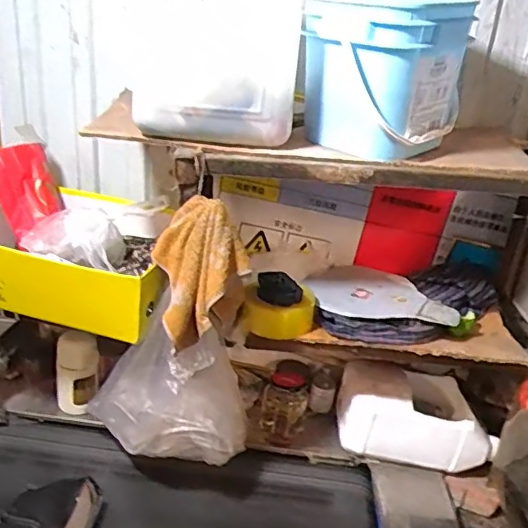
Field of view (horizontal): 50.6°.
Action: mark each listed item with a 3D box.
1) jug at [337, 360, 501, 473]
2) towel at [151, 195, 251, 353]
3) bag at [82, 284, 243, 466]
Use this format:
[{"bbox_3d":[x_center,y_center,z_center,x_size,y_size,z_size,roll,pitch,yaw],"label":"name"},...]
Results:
[{"bbox_3d":[0.287,0.278,1.072,0.273,0.120,0.168,8,24,2],"label":"jug"},{"bbox_3d":[-0.092,0.011,0.794,0.129,0.192,0.110,3,24,-9],"label":"towel"},{"bbox_3d":[-0.151,0.181,0.906,0.253,0.266,0.172,1,25,-13],"label":"bag"}]

